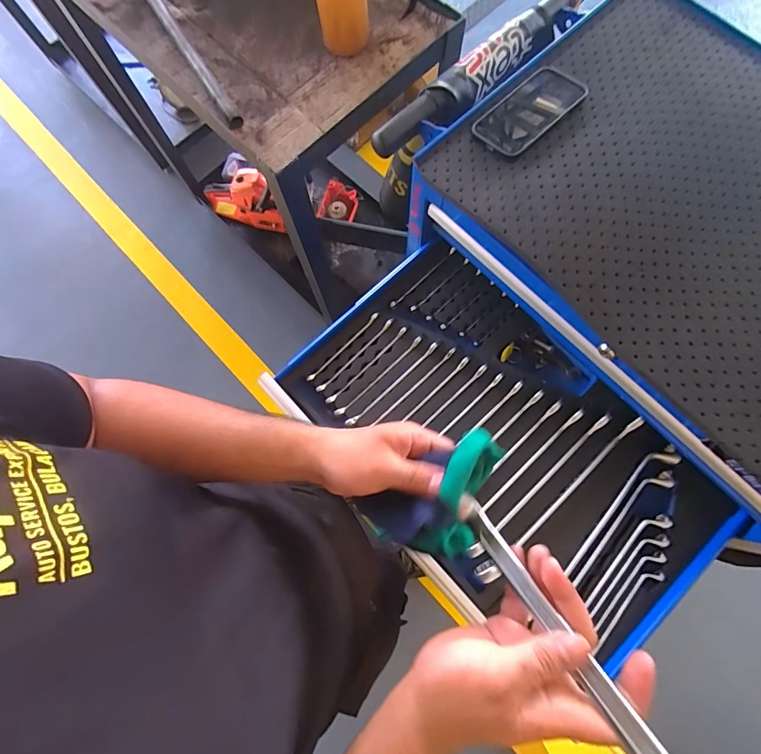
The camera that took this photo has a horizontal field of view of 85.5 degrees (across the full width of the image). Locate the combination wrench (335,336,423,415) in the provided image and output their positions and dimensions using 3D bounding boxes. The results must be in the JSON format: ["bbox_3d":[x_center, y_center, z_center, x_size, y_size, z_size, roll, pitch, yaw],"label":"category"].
[{"bbox_3d":[-0.002,0.000,0.621,0.170,0.015,0.011,-41,78,-8],"label":"combination wrench"}]

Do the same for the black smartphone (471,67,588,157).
[{"bbox_3d":[0.192,-0.342,0.527,0.152,0.006,0.072,-40,78,-8],"label":"black smartphone"}]

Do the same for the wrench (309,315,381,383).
[{"bbox_3d":[-0.057,-0.046,0.635,0.147,0.013,0.010,-44,79,-9],"label":"wrench"}]

